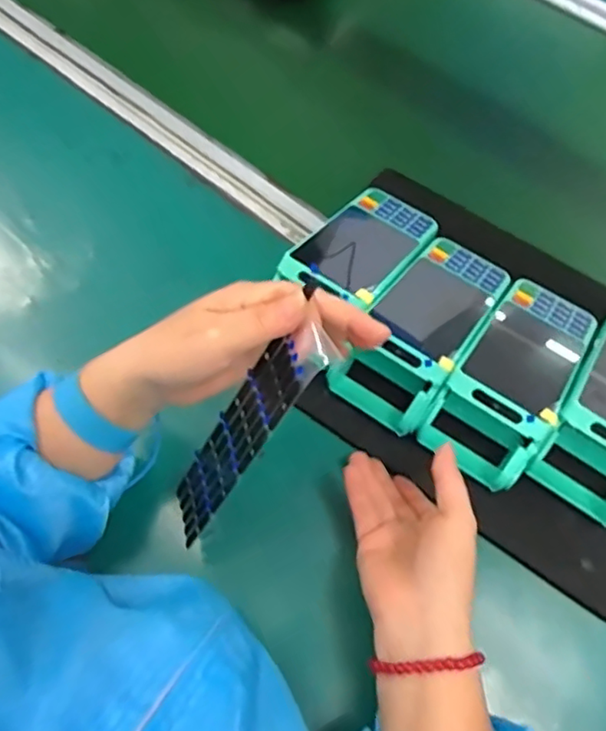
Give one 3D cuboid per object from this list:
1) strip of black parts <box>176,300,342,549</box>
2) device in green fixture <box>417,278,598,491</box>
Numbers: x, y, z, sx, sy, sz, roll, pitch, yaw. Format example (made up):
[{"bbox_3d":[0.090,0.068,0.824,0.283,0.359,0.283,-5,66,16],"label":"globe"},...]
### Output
[{"bbox_3d":[-0.036,0.041,0.362,0.007,0.172,0.048,13,39,-32],"label":"strip of black parts"},{"bbox_3d":[0.159,0.000,0.448,0.074,0.054,0.169,33,71,11],"label":"device in green fixture"}]

